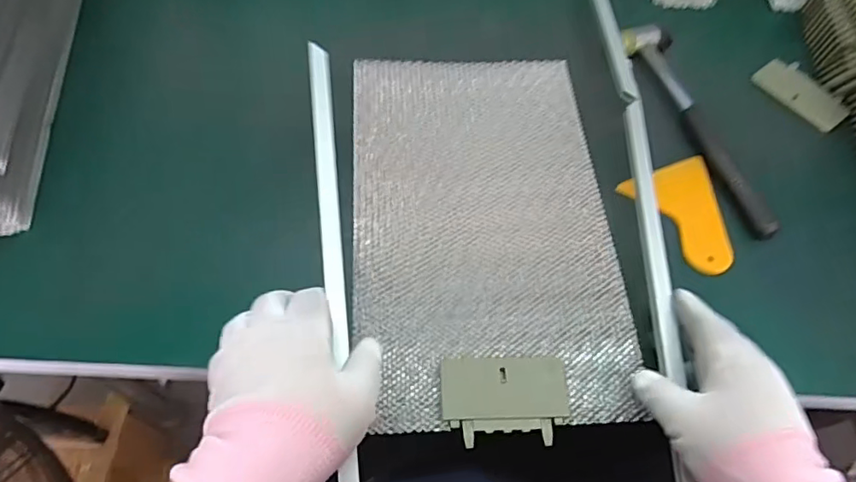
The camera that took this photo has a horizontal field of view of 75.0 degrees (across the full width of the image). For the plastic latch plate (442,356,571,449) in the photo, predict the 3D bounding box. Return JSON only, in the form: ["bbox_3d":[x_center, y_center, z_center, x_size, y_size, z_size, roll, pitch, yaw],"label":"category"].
[{"bbox_3d":[0.052,0.105,0.373,0.083,0.008,0.055,-1,60,-4],"label":"plastic latch plate"}]

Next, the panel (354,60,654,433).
[{"bbox_3d":[0.042,-0.020,0.451,0.196,0.017,0.324,-1,60,-4],"label":"panel"}]

